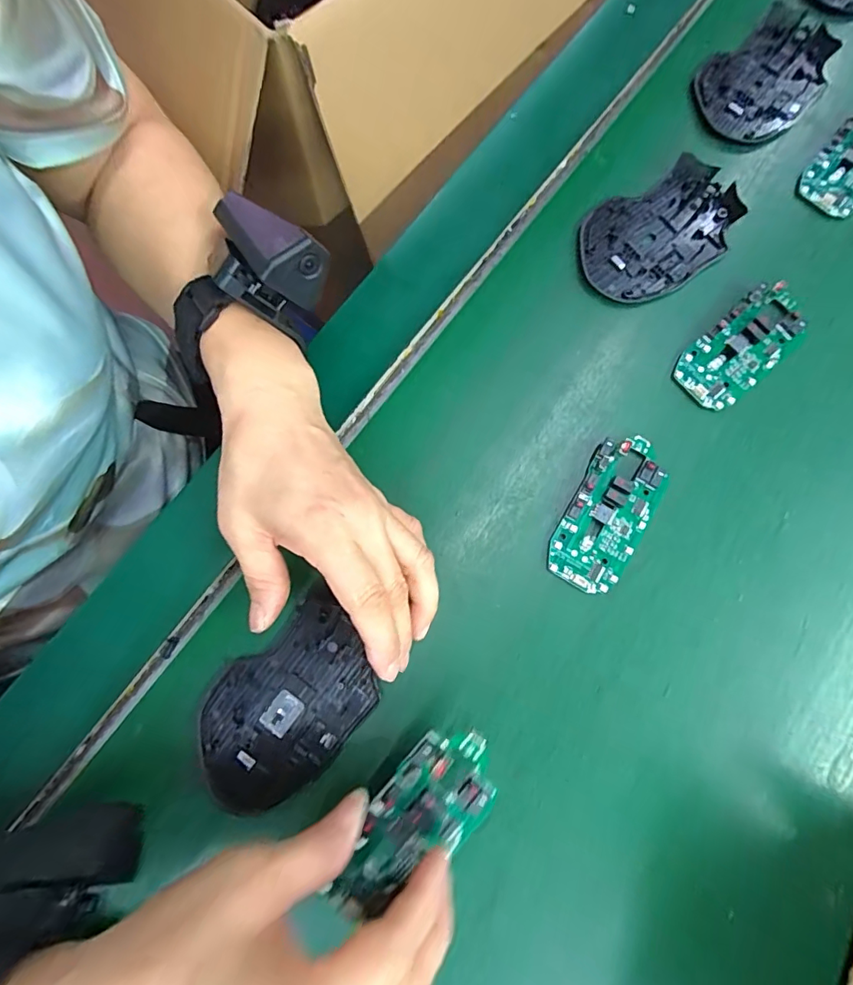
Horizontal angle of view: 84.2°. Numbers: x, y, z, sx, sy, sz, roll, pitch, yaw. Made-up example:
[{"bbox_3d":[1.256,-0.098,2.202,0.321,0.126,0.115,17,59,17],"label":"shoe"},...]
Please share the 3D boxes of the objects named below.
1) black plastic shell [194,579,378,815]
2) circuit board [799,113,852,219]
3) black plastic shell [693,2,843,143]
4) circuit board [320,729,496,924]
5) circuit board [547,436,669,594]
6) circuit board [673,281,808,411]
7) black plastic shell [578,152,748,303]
[{"bbox_3d":[-0.076,0.117,0.260,0.106,0.008,0.072,-42,82,-7],"label":"black plastic shell"},{"bbox_3d":[0.304,-0.235,0.331,0.046,0.017,0.085,39,82,7],"label":"circuit board"},{"bbox_3d":[0.249,-0.306,0.346,0.114,0.008,0.073,-44,83,-7],"label":"black plastic shell"},{"bbox_3d":[-0.007,0.157,0.221,0.043,0.010,0.098,39,88,6],"label":"circuit board"},{"bbox_3d":[0.110,0.012,0.281,0.045,0.011,0.097,28,81,5],"label":"circuit board"},{"bbox_3d":[0.201,-0.092,0.299,0.089,0.012,0.044,-41,82,-7],"label":"circuit board"},{"bbox_3d":[0.153,-0.173,0.312,0.111,0.009,0.072,-34,82,-6],"label":"black plastic shell"}]

